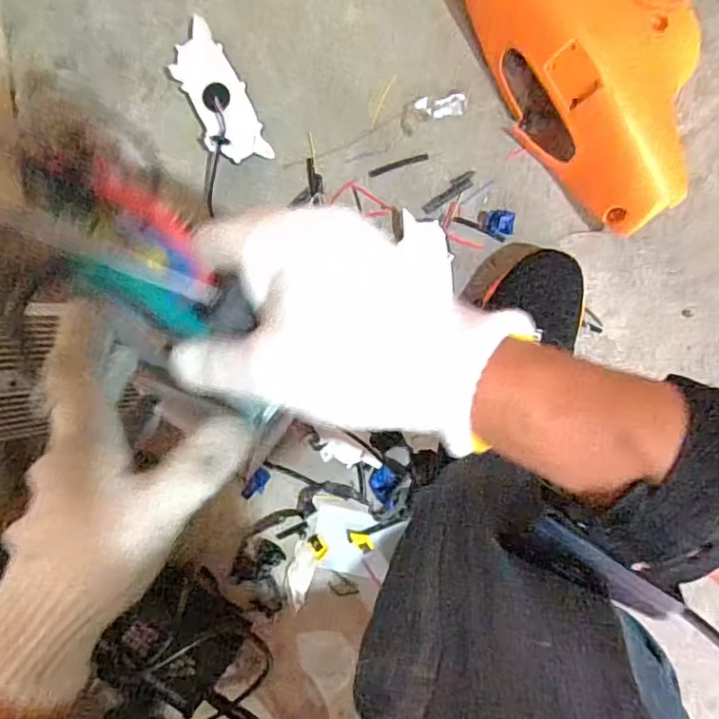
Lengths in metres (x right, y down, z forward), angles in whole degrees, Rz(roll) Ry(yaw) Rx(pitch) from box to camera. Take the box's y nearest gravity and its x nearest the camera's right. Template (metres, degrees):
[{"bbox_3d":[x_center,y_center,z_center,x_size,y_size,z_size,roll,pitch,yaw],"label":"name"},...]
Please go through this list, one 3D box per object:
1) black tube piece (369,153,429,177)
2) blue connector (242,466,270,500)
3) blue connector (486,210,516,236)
[{"bbox_3d":[0.042,-0.206,0.599,0.064,0.004,0.007,-15,96,7],"label":"black tube piece"},{"bbox_3d":[-0.117,0.144,0.647,0.020,0.010,0.039,34,99,0],"label":"blue connector"},{"bbox_3d":[0.146,-0.141,0.584,0.029,0.011,0.025,9,98,5],"label":"blue connector"}]

